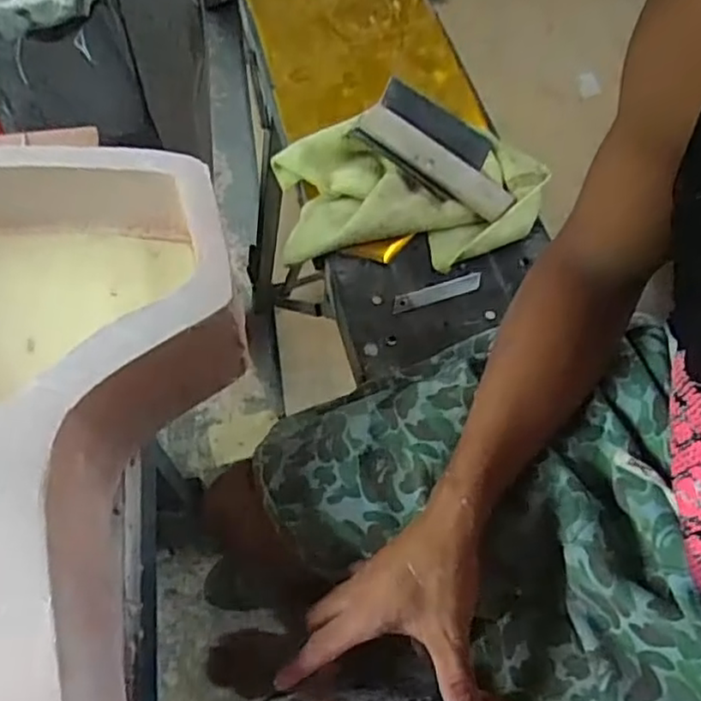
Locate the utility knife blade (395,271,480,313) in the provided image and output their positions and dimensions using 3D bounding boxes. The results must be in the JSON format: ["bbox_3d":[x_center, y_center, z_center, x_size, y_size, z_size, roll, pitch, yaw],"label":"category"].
[{"bbox_3d":[0.093,-0.062,0.729,0.099,0.005,0.017,-16,95,-8],"label":"utility knife blade"}]

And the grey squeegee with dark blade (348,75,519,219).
[{"bbox_3d":[0.099,-0.225,0.769,0.200,0.042,0.089,38,67,18],"label":"grey squeegee with dark blade"}]

